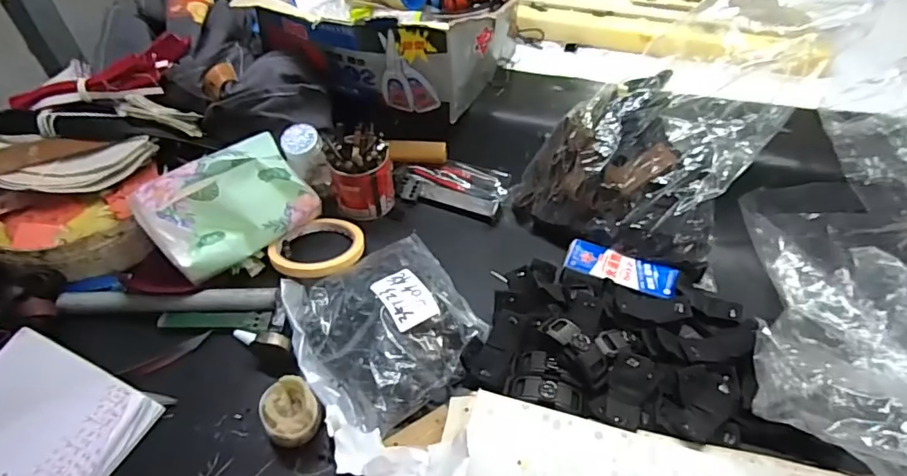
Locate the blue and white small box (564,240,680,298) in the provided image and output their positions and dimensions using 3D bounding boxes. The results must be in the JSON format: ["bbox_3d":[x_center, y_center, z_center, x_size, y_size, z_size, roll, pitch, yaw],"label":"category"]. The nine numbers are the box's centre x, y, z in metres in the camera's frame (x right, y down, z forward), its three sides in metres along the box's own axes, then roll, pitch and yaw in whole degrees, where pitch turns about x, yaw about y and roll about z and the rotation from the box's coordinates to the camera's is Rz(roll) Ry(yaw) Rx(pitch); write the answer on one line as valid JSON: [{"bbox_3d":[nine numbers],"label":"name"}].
[{"bbox_3d":[0.160,0.029,0.500,0.102,0.008,0.039,19,52,18],"label":"blue and white small box"}]

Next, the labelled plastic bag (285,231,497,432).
[{"bbox_3d":[-0.061,0.069,0.458,0.153,0.039,0.171,-25,52,-19],"label":"labelled plastic bag"}]

